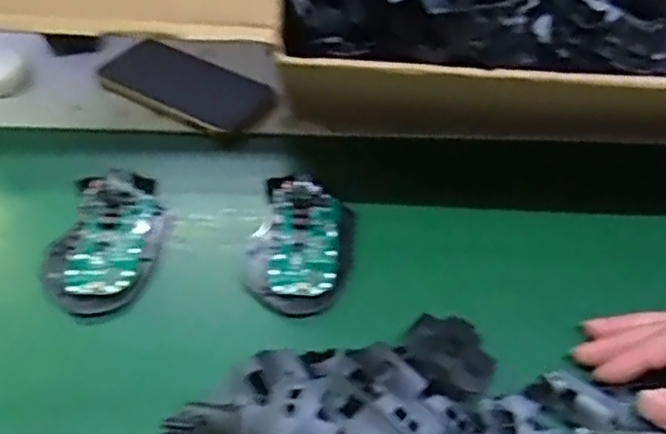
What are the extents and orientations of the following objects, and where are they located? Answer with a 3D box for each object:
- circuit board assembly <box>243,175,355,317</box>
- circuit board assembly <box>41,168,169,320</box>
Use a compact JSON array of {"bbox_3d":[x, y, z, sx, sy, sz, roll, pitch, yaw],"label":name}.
[{"bbox_3d":[-0.023,0.018,0.438,0.069,0.026,0.102,10,50,8],"label":"circuit board assembly"},{"bbox_3d":[-0.154,0.012,0.438,0.067,0.024,0.118,6,50,5],"label":"circuit board assembly"}]

